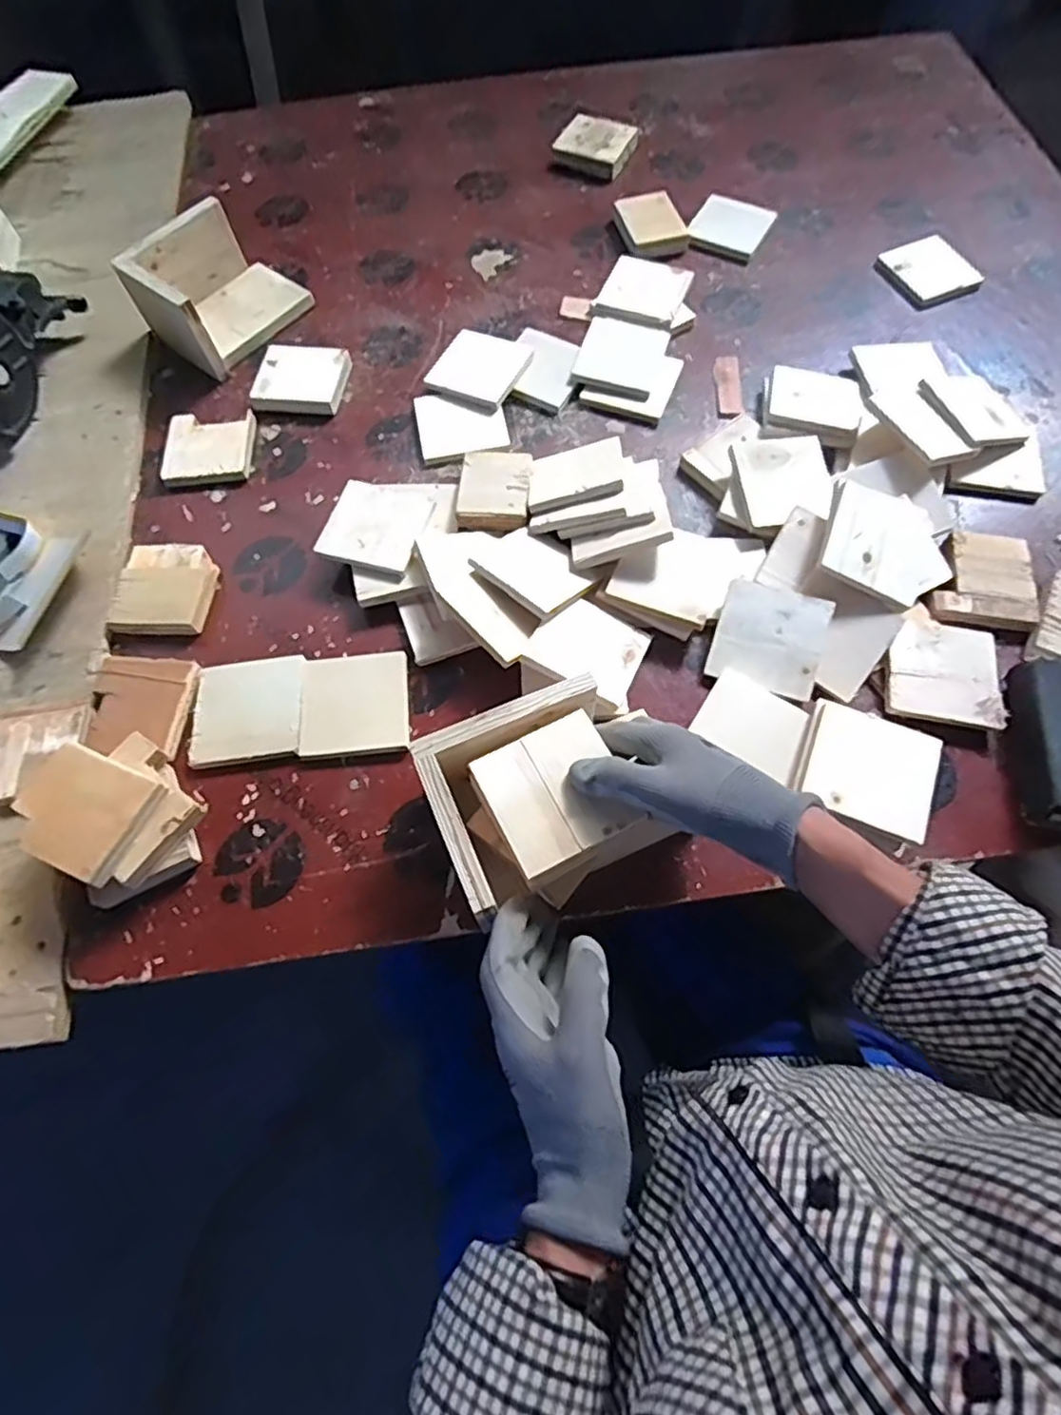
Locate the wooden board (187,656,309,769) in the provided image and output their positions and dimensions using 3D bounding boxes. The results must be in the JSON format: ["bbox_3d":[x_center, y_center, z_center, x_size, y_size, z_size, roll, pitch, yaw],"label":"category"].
[{"bbox_3d":[-0.242,0.002,0.588,0.091,0.006,0.092,-6,67,-2],"label":"wooden board"}]

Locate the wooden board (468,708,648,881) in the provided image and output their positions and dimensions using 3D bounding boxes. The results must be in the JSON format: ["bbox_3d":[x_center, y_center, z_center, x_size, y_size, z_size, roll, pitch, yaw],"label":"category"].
[{"bbox_3d":[0.016,0.056,0.461,0.090,0.007,0.088,-26,69,-10],"label":"wooden board"}]

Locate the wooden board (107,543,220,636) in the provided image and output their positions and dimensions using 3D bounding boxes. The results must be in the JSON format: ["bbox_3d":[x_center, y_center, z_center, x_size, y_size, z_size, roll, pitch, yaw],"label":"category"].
[{"bbox_3d":[-0.343,-0.112,0.640,0.086,0.016,0.099,0,67,1],"label":"wooden board"}]

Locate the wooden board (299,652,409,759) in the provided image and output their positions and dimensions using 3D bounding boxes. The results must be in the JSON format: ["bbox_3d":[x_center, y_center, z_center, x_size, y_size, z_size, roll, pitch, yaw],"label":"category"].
[{"bbox_3d":[-0.151,-0.003,0.587,0.090,0.005,0.090,-5,67,-1],"label":"wooden board"}]

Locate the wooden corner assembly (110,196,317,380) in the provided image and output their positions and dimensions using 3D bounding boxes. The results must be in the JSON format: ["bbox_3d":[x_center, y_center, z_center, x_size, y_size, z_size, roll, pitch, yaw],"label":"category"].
[{"bbox_3d":[-0.352,-0.479,0.769,0.124,0.080,0.160,35,72,16],"label":"wooden corner assembly"}]

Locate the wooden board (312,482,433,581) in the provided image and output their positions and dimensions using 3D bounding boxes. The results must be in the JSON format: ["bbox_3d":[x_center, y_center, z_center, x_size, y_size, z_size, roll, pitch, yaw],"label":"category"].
[{"bbox_3d":[-0.146,-0.168,0.637,0.089,0.007,0.088,16,72,5],"label":"wooden board"}]

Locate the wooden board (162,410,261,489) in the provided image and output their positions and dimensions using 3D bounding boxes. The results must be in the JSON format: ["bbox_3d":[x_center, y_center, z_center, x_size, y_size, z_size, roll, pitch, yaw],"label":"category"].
[{"bbox_3d":[-0.338,-0.275,0.717,0.091,0.015,0.088,-5,67,-1],"label":"wooden board"}]

